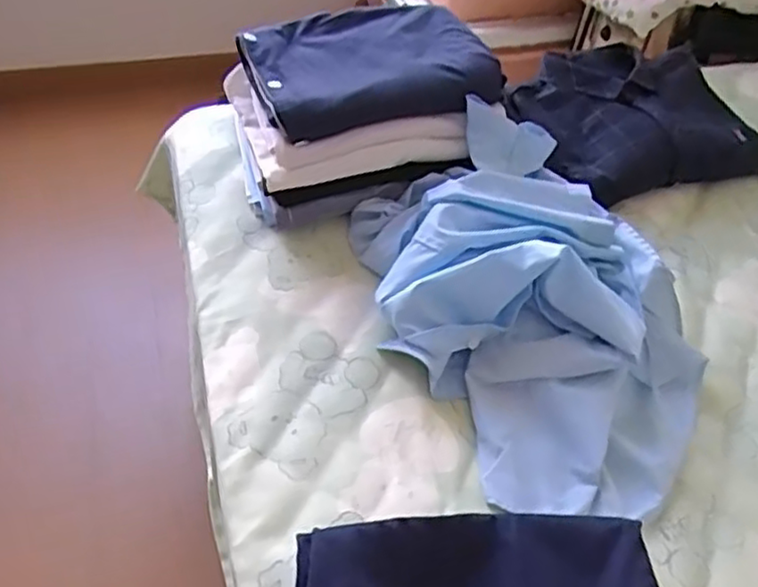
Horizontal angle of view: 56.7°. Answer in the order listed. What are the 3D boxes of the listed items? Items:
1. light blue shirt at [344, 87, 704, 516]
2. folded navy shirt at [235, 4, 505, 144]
[{"bbox_3d":[0.152,-0.001,0.699,0.273,0.121,0.402,-18,50,-22],"label":"light blue shirt"},{"bbox_3d":[-0.011,-0.279,0.837,0.274,0.048,0.203,-12,48,-16],"label":"folded navy shirt"}]

